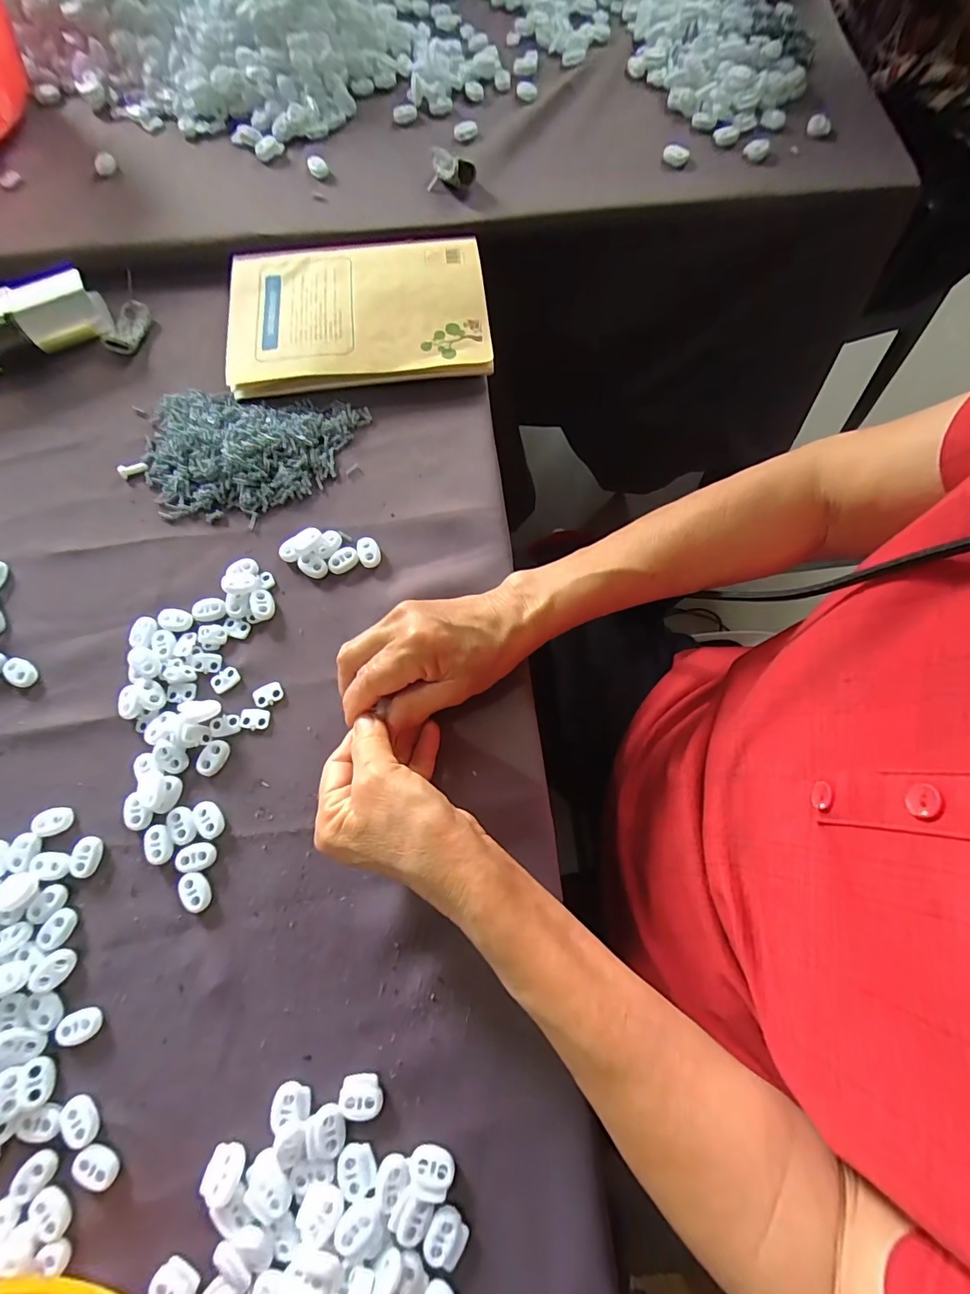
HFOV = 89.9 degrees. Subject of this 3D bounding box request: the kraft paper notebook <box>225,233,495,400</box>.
[{"bbox_3d":[-0.104,-0.273,0.396,0.205,0.019,0.140,-6,74,-1],"label":"kraft paper notebook"}]

